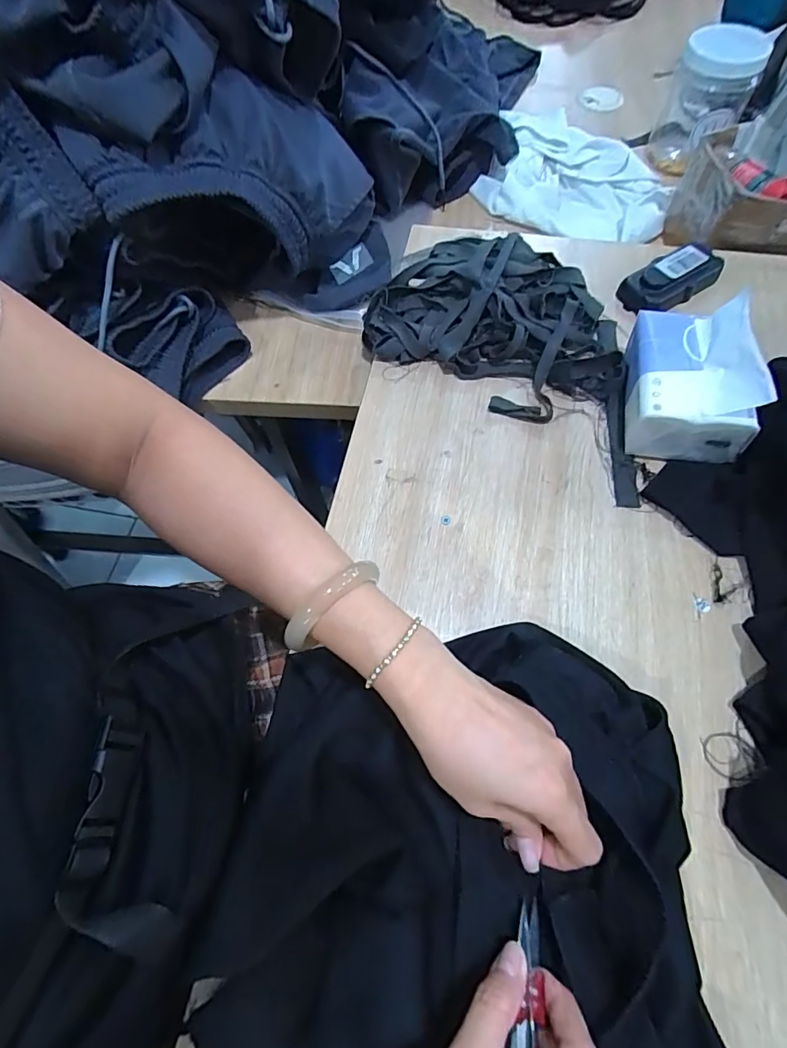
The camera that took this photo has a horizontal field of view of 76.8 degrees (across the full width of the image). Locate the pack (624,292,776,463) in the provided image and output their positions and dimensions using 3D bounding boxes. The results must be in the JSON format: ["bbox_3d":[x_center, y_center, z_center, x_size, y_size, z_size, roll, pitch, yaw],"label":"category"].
[{"bbox_3d":[0.246,-0.123,0.413,0.092,0.084,0.120,12,66,8],"label":"pack"}]

